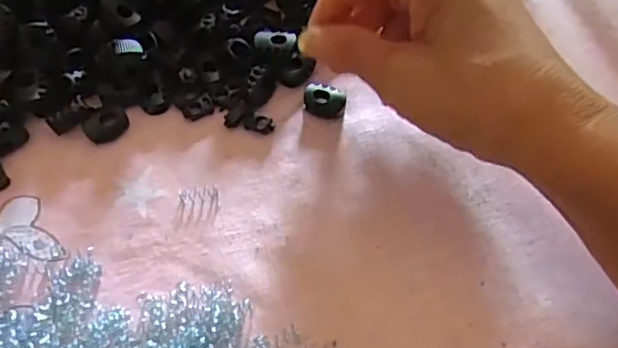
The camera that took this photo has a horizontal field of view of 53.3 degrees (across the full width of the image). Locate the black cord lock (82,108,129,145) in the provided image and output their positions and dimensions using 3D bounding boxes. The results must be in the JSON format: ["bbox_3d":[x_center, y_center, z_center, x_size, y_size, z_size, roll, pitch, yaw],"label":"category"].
[{"bbox_3d":[-0.100,-0.024,0.306,0.021,0.010,0.013,-30,73,-13],"label":"black cord lock"}]

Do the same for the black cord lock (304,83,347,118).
[{"bbox_3d":[0.008,-0.037,0.315,0.020,0.009,0.016,7,69,0],"label":"black cord lock"}]

